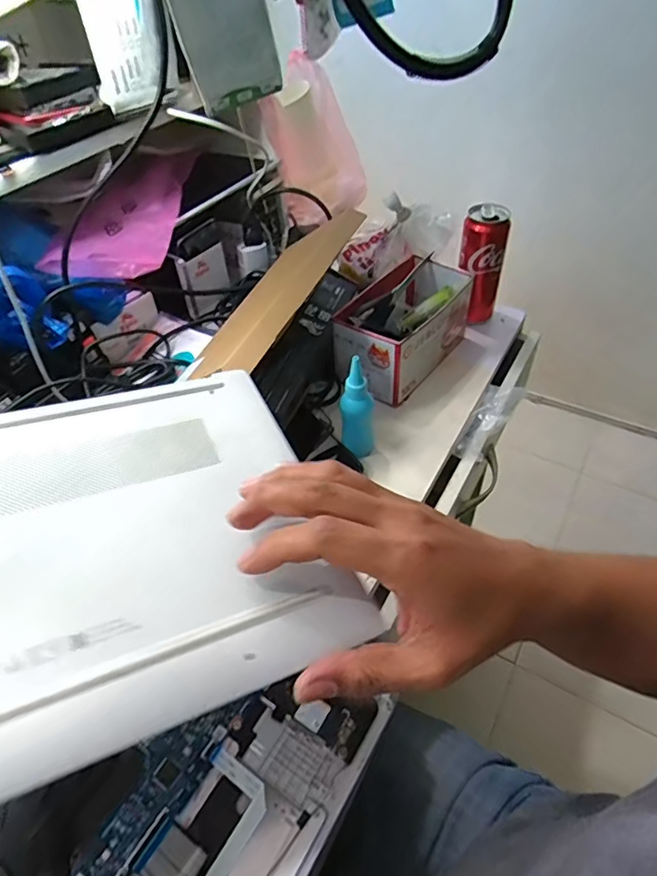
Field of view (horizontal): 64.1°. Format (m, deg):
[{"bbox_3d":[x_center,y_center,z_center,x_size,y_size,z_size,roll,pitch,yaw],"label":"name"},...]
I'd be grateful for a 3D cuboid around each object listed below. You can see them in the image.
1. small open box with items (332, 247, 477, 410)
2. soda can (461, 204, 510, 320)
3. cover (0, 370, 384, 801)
[{"bbox_3d":[0.101,-0.147,0.667,0.103,0.086,0.200,26,53,25],"label":"small open box with items"},{"bbox_3d":[0.202,-0.226,0.694,0.059,0.139,0.053,4,47,7],"label":"soda can"},{"bbox_3d":[-0.173,0.062,0.277,0.340,0.008,0.229,-14,49,-23],"label":"cover"}]

